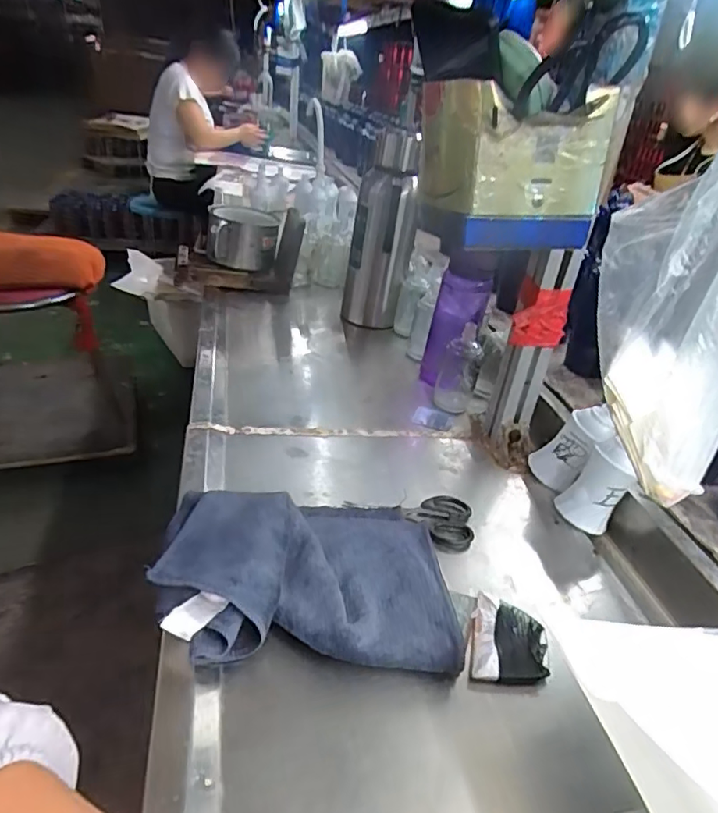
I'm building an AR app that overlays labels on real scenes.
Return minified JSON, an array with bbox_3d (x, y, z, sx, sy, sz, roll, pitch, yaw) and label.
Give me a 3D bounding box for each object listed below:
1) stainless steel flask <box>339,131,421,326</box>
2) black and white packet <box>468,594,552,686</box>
[{"bbox_3d":[0.036,-0.283,0.942,0.102,0.299,0.092,5,30,-4],"label":"stainless steel flask"},{"bbox_3d":[0.122,0.191,0.456,0.059,0.010,0.083,10,30,6],"label":"black and white packet"}]

